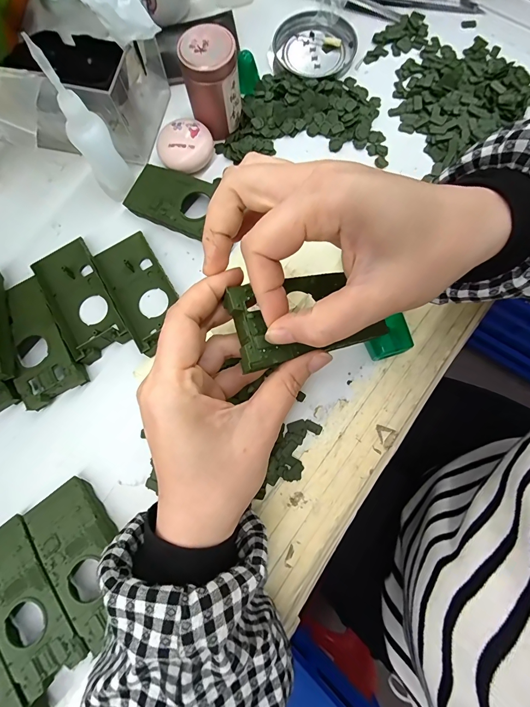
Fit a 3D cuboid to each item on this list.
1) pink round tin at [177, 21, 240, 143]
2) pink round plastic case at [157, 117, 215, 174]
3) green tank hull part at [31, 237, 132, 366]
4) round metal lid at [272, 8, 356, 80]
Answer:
[{"bbox_3d":[-0.045,-0.227,0.276,0.043,0.060,0.039,-11,79,-1],"label":"pink round tin"},{"bbox_3d":[-0.070,-0.183,0.291,0.048,0.019,0.039,-25,80,-3],"label":"pink round plastic case"},{"bbox_3d":[-0.151,-0.045,0.270,0.047,0.016,0.103,-31,80,-4],"label":"green tank hull part"},{"bbox_3d":[0.048,-0.305,0.324,0.077,0.014,0.077,0,79,1],"label":"round metal lid"}]

